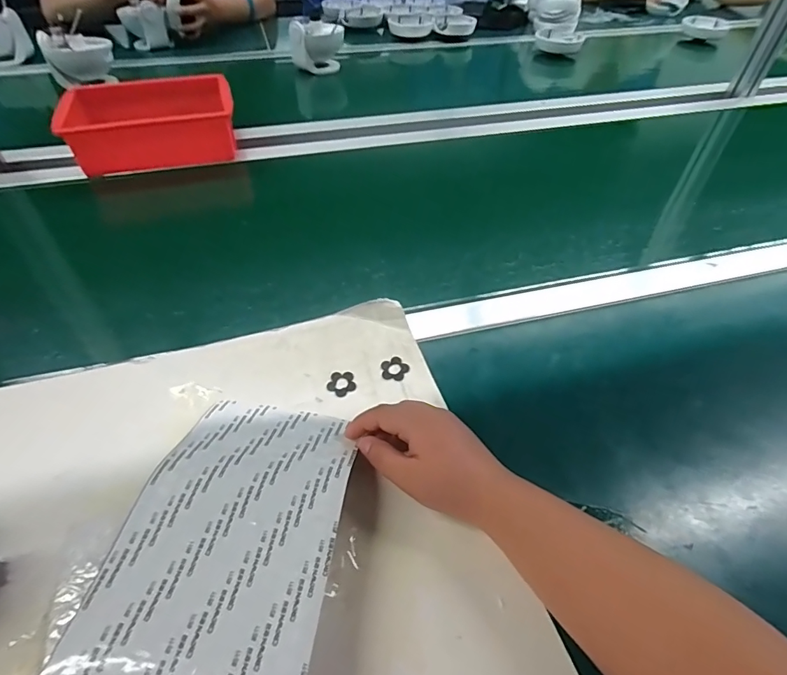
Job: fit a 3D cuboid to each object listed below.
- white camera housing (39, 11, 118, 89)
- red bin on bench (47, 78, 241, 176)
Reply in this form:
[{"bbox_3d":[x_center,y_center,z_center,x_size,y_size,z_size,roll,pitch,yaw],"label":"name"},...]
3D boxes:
[{"bbox_3d":[-0.601,-0.545,0.860,0.117,0.121,0.085,-31,55,-25],"label":"white camera housing"},{"bbox_3d":[-0.369,-0.322,0.698,0.240,0.078,0.149,-16,50,-15],"label":"red bin on bench"}]

